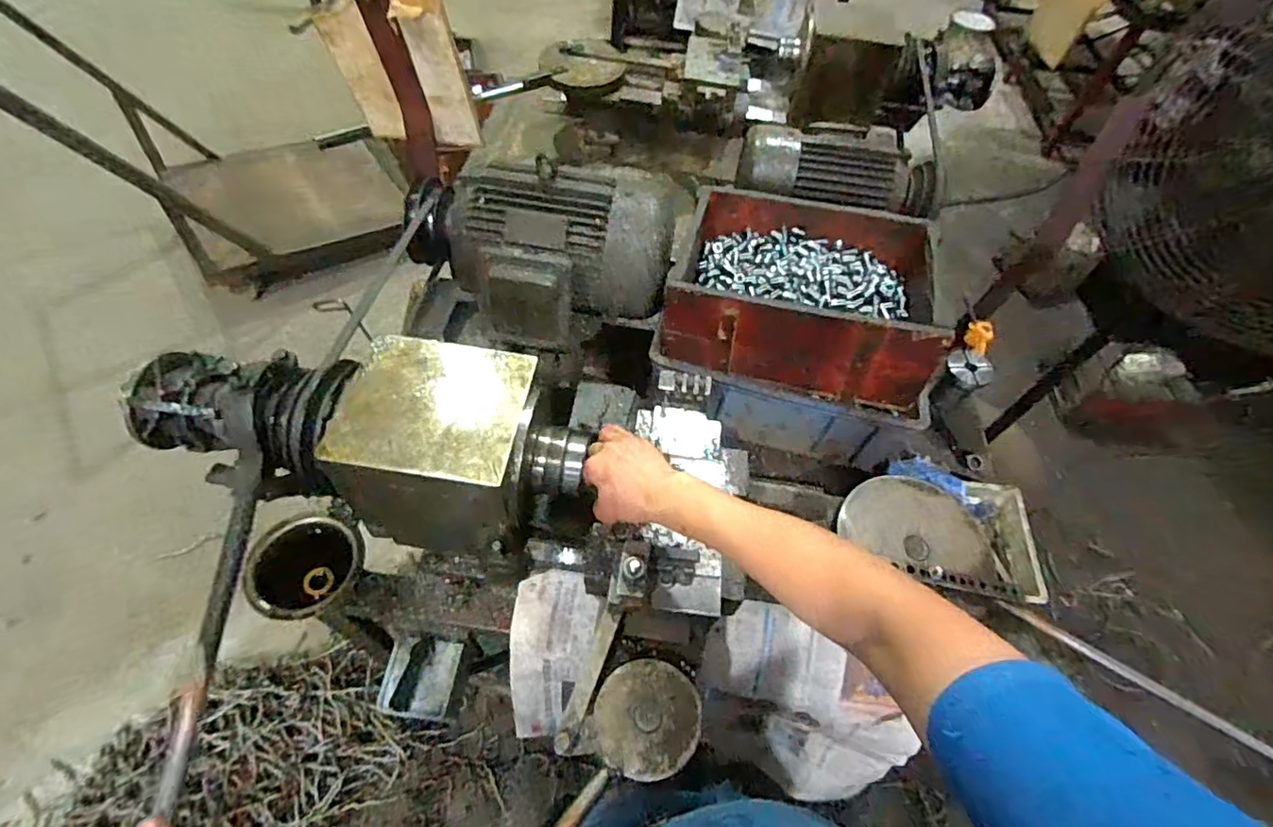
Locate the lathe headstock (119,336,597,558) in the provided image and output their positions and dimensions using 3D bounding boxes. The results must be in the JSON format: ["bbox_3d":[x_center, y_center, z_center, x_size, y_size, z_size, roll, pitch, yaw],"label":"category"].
[{"bbox_3d":[-0.280,0.022,0.624,0.441,0.151,0.153,5,55,5],"label":"lathe headstock"}]

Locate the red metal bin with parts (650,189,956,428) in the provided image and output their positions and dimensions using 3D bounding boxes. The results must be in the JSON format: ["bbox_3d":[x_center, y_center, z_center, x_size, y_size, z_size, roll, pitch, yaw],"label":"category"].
[{"bbox_3d":[0.237,-0.177,0.827,0.367,0.144,0.265,12,56,3],"label":"red metal bin with parts"}]

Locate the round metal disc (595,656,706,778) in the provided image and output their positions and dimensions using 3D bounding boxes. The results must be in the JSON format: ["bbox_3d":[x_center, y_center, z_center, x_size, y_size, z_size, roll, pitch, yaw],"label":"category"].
[{"bbox_3d":[0.012,0.285,0.541,0.097,0.012,0.096,3,56,-4],"label":"round metal disc"}]

